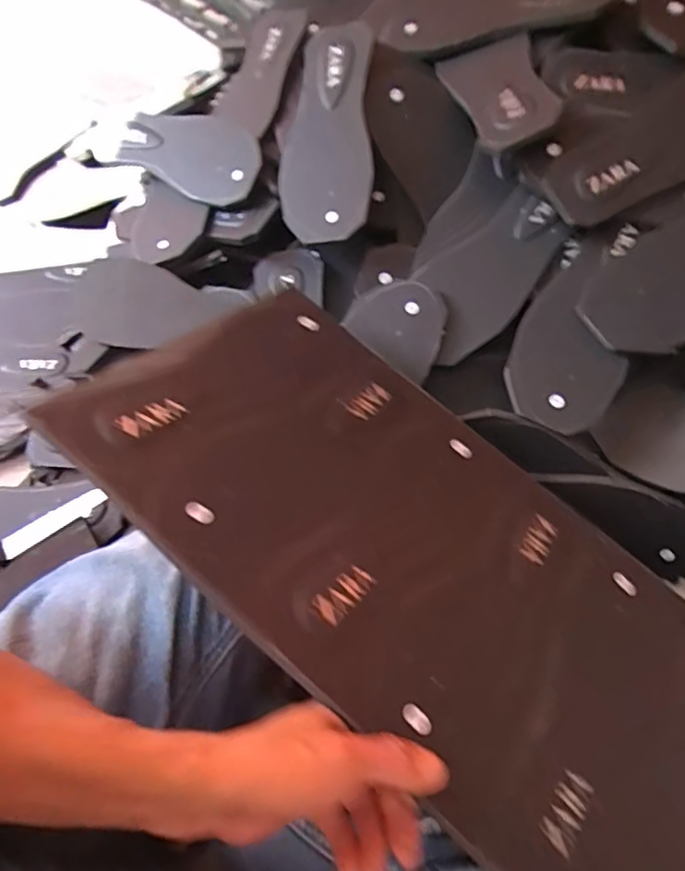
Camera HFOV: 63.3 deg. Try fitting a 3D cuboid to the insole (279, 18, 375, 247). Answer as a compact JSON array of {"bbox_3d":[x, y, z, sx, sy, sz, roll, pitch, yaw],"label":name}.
[{"bbox_3d":[-0.017,-0.318,0.588,0.098,0.020,0.231,3,85,16],"label":"insole"}]

